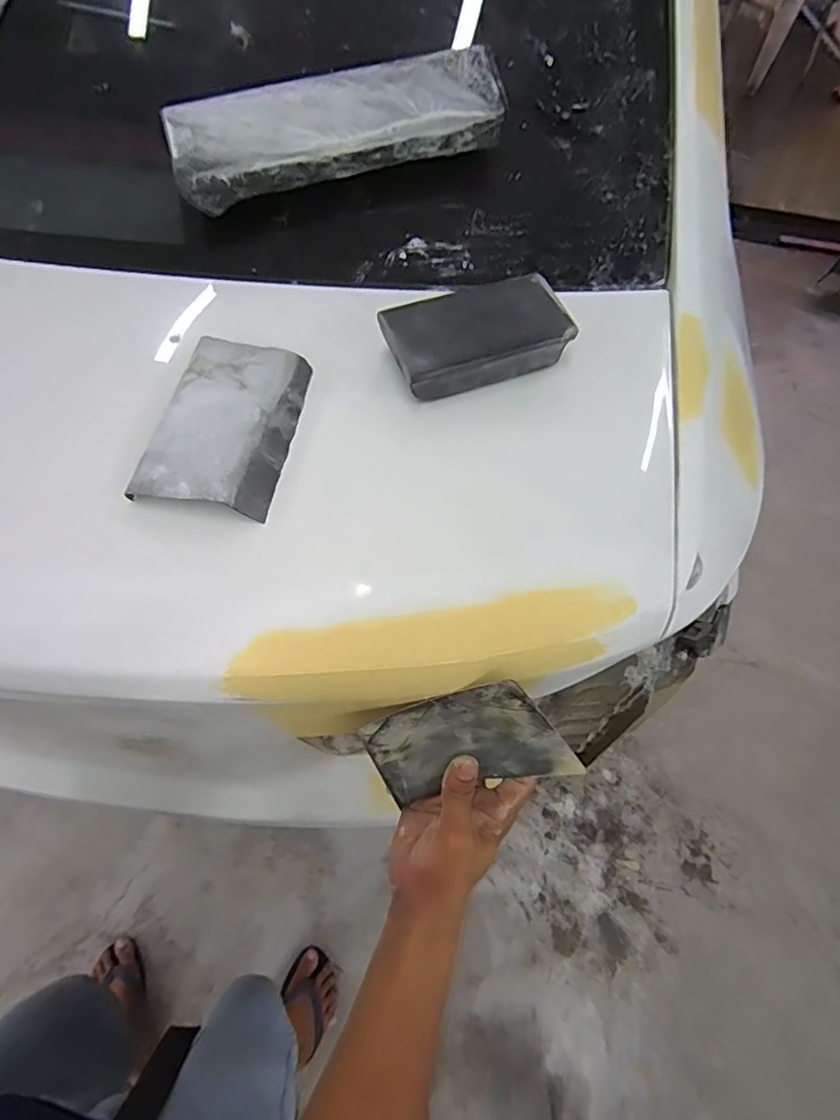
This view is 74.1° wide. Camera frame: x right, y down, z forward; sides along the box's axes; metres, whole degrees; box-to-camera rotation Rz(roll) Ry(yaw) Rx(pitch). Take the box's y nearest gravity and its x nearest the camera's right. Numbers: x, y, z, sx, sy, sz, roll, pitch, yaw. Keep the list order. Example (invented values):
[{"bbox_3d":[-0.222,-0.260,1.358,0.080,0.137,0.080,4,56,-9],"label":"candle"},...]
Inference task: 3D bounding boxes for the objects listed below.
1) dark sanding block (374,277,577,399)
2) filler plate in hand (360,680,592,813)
[{"bbox_3d":[0.044,-0.169,0.426,0.140,0.049,0.063,-18,60,-14],"label":"dark sanding block"},{"bbox_3d":[0.028,0.128,0.384,0.131,0.096,0.011,-20,30,17],"label":"filler plate in hand"}]

